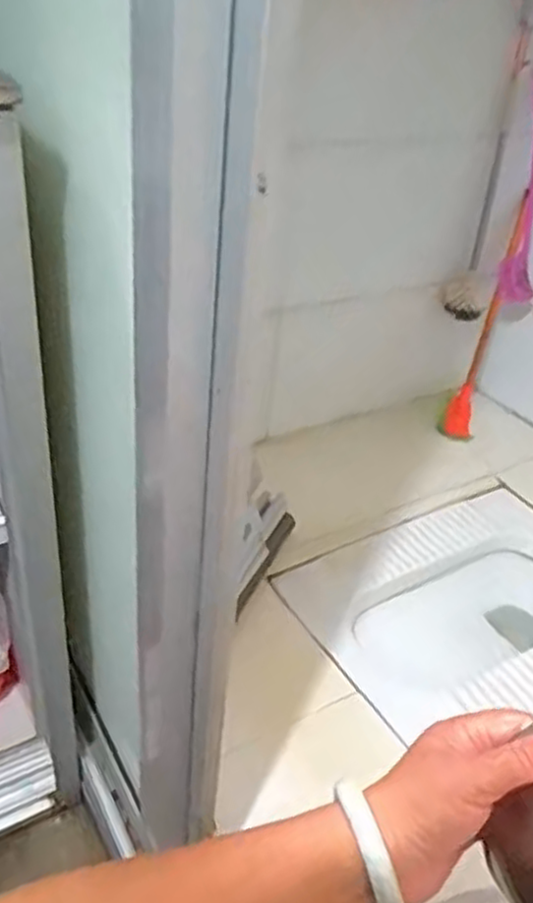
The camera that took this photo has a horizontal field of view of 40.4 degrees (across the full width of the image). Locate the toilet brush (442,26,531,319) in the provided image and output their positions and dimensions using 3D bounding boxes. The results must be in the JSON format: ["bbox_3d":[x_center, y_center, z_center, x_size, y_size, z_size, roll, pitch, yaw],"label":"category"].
[{"bbox_3d":[0.429,-0.490,1.362,0.074,0.520,0.053,19,37,15],"label":"toilet brush"}]

